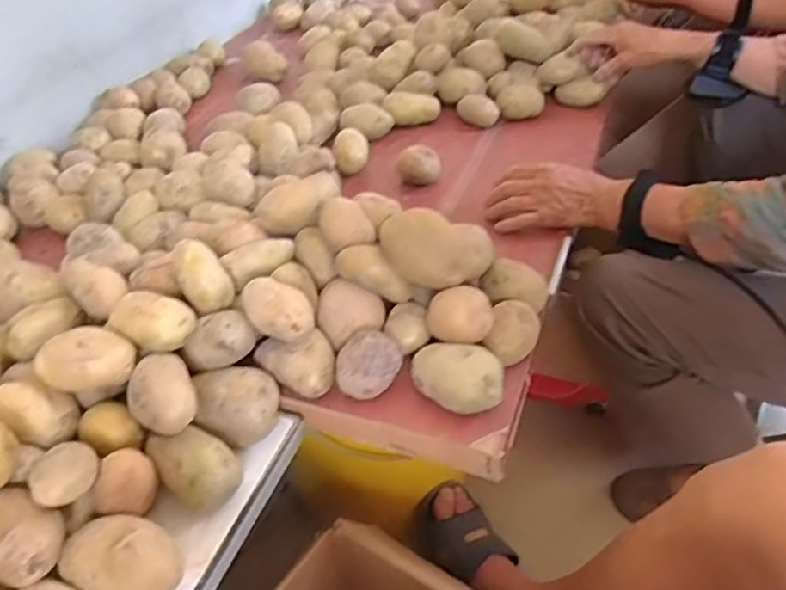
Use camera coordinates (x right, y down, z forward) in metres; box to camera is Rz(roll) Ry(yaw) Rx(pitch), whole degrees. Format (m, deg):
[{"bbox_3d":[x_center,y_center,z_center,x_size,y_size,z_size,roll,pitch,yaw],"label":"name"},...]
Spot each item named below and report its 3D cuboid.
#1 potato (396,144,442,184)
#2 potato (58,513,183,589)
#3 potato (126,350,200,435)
[{"bbox_3d":[0.034,-0.170,0.845,0.056,0.046,0.037,-1,42,4],"label":"potato"},{"bbox_3d":[-0.197,0.198,0.477,0.081,0.049,0.059,17,46,23],"label":"potato"},{"bbox_3d":[-0.187,0.083,0.524,0.051,0.044,0.058,-25,45,-21],"label":"potato"}]

